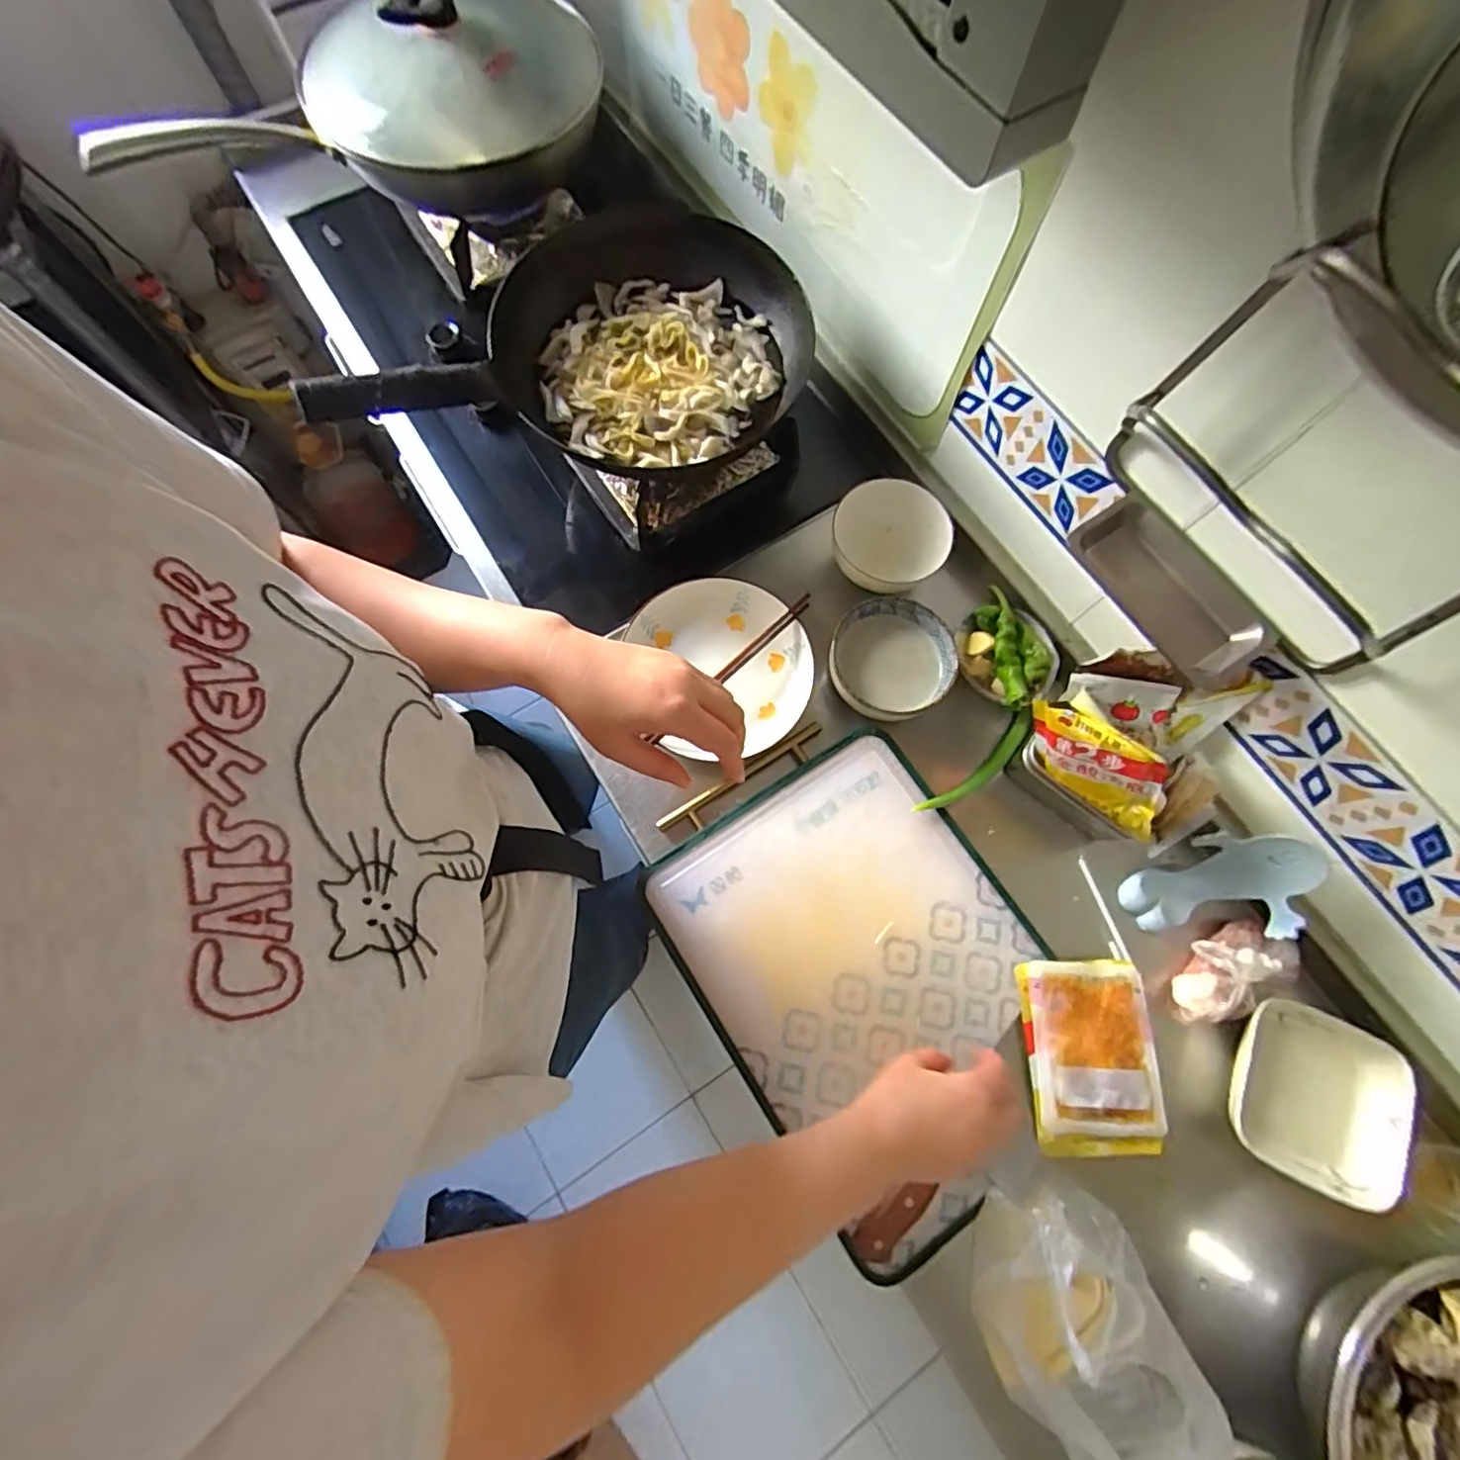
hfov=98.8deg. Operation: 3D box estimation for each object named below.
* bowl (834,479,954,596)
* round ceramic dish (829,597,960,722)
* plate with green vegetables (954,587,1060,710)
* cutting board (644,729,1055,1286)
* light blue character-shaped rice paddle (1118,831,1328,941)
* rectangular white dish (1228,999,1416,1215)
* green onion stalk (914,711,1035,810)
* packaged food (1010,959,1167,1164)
[{"bbox_3d":[0.170,-0.206,0.667,0.121,0.051,0.112,0,73,-1],"label":"bowl"},{"bbox_3d":[0.162,-0.068,0.643,0.119,0.049,0.123,0,73,-1],"label":"round ceramic dish"},{"bbox_3d":[0.293,-0.083,0.656,0.103,0.046,0.104,0,73,-1],"label":"plate with green vegetables"},{"bbox_3d":[0.134,0.226,0.584,0.301,0.012,0.387,-33,77,-10],"label":"cutting board"},{"bbox_3d":[0.442,0.143,0.567,0.033,0.160,0.093,-17,73,-33],"label":"light blue character-shaped rice paddle"},{"bbox_3d":[0.516,0.328,0.560,0.136,0.048,0.140,24,74,6],"label":"rectangular white dish"},{"bbox_3d":[0.253,0.041,0.637,0.155,0.034,0.034,-40,78,-12],"label":"green onion stalk"},{"bbox_3d":[0.320,0.289,0.557,0.111,0.024,0.155,2,73,-1],"label":"packaged food"}]

